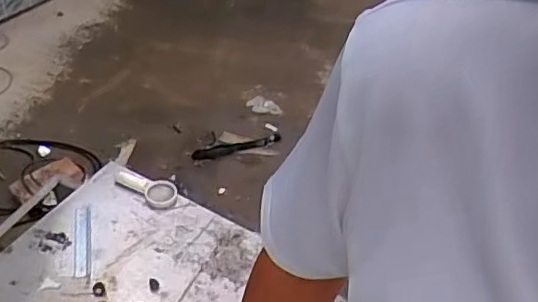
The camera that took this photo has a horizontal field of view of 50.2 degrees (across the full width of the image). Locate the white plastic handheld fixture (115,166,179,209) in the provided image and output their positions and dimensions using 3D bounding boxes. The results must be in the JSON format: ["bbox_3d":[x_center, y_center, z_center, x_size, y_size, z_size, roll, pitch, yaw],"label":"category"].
[{"bbox_3d":[-0.286,0.081,1.342,0.160,0.026,0.077,24,42,4],"label":"white plastic handheld fixture"}]

